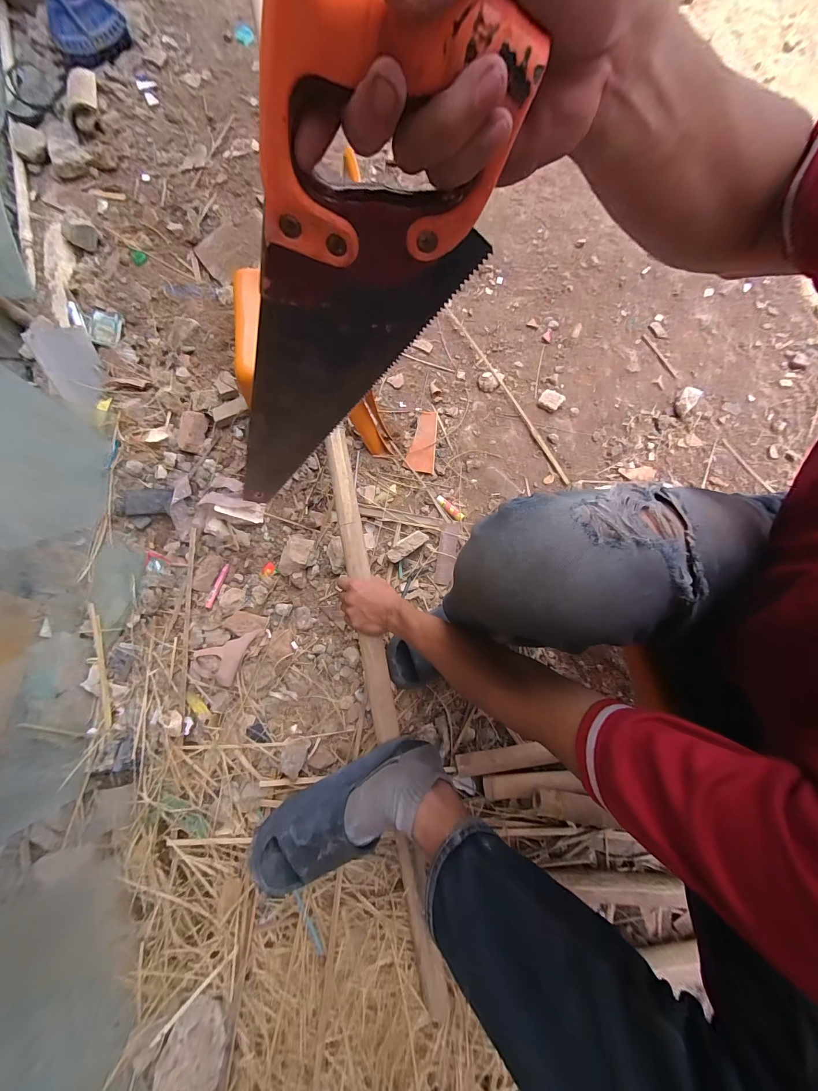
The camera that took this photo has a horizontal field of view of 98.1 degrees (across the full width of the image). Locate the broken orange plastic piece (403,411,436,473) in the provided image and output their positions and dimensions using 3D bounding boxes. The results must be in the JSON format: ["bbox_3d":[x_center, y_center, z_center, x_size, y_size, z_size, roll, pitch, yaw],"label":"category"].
[{"bbox_3d":[0.039,-0.249,0.838,0.068,0.018,0.149,14,80,3],"label":"broken orange plastic piece"}]

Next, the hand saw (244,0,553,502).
[{"bbox_3d":[-0.084,-0.143,0.322,0.121,0.455,0.033,-7,79,-30],"label":"hand saw"}]

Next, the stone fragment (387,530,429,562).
[{"bbox_3d":[-0.002,0.000,0.766,0.099,0.010,0.031,-34,81,-20],"label":"stone fragment"}]

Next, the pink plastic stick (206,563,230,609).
[{"bbox_3d":[-0.419,0.086,0.779,0.015,0.015,0.102,13,66,3],"label":"pink plastic stick"}]

